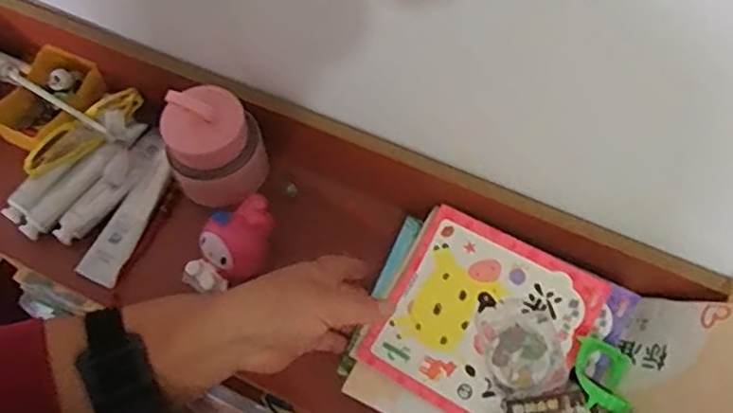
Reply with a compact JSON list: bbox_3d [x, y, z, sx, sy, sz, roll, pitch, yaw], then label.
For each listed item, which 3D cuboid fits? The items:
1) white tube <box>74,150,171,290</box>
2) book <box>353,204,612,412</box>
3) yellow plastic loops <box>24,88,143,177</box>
[{"bbox_3d":[-0.209,0.008,0.572,0.034,0.019,0.124,20,65,12],"label":"white tube"},{"bbox_3d":[0.084,0.087,0.487,0.141,0.012,0.140,29,78,19],"label":"book"},{"bbox_3d":[-0.256,-0.069,0.588,0.118,0.030,0.031,-35,67,-15],"label":"yellow plastic loops"}]

